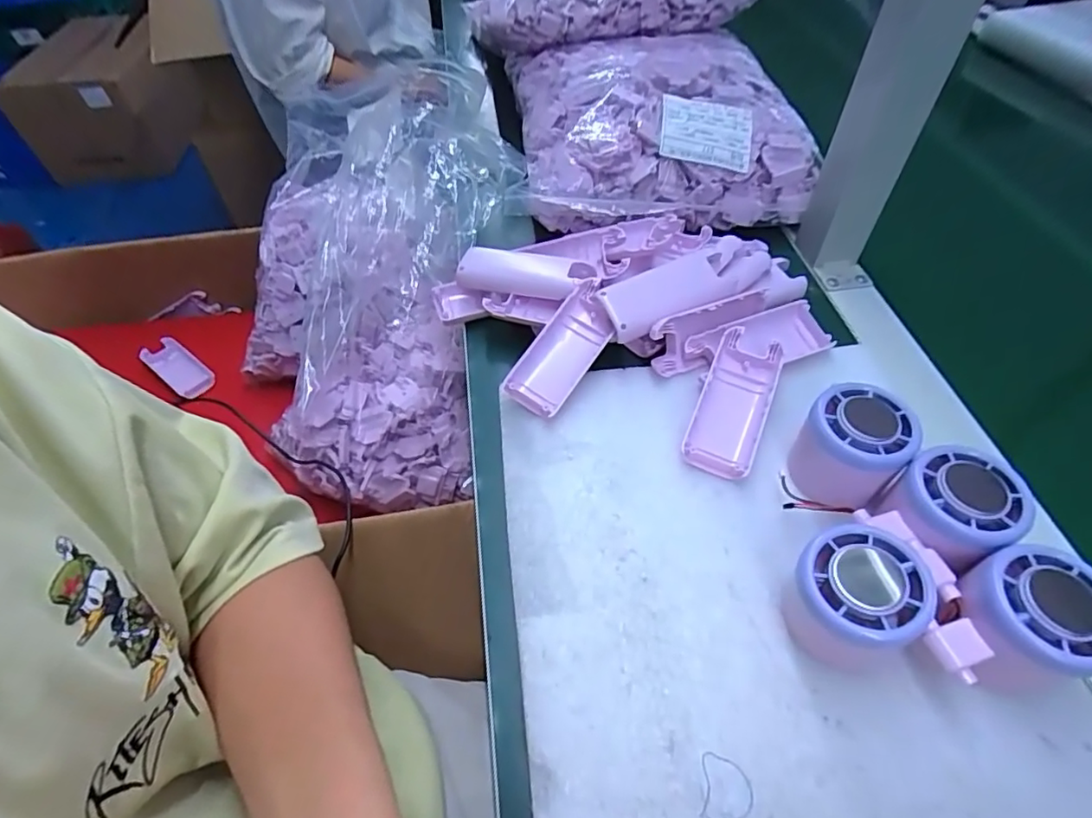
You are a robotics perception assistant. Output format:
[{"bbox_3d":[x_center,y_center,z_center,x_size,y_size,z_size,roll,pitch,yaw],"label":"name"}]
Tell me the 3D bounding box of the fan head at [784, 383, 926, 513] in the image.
[{"bbox_3d":[0.175,0.024,0.326,0.052,0.052,0.057,-2,53,3],"label":"fan head"}]

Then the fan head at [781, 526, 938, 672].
[{"bbox_3d":[0.149,0.093,0.275,0.052,0.058,0.053,-2,53,3],"label":"fan head"}]

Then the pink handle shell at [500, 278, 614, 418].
[{"bbox_3d":[0.015,-0.045,0.397,0.044,0.019,0.101,25,75,22],"label":"pink handle shell"}]

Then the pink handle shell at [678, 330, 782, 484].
[{"bbox_3d":[0.123,-0.004,0.370,0.043,0.023,0.100,19,57,18],"label":"pink handle shell"}]

